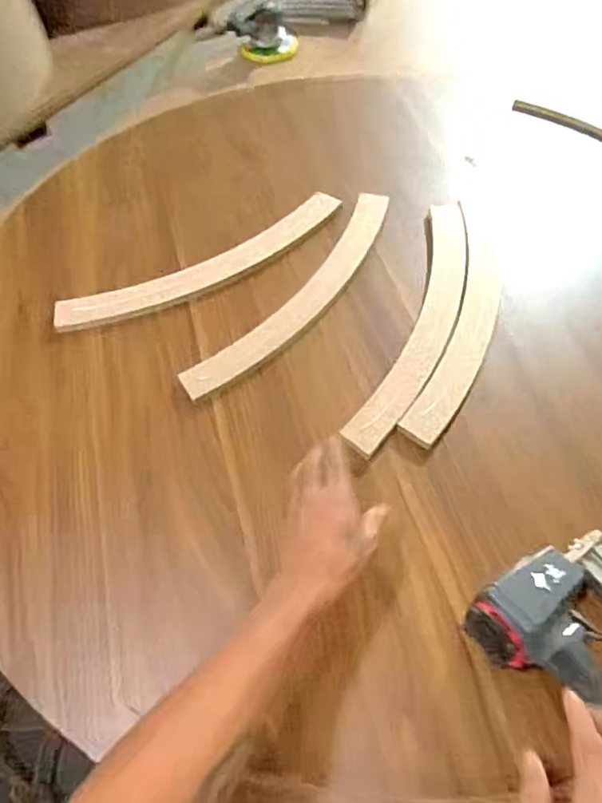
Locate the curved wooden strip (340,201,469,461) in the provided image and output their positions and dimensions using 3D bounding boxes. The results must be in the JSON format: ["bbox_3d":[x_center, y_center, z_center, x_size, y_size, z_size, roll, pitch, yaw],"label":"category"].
[{"bbox_3d":[0.161,-0.114,0.787,0.080,0.012,0.443,17,59,13],"label":"curved wooden strip"}]

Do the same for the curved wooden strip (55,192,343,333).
[{"bbox_3d":[-0.133,-0.199,0.853,0.438,0.021,0.069,-27,60,-15],"label":"curved wooden strip"}]

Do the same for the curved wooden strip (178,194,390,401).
[{"bbox_3d":[0.003,-0.151,0.816,0.075,0.015,0.420,31,63,21],"label":"curved wooden strip"}]

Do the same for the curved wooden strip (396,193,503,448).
[{"bbox_3d":[0.224,-0.135,0.799,0.078,0.014,0.463,14,58,12],"label":"curved wooden strip"}]

